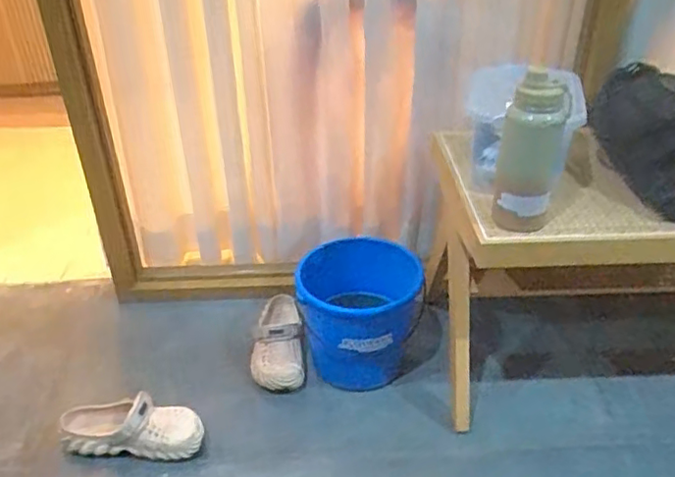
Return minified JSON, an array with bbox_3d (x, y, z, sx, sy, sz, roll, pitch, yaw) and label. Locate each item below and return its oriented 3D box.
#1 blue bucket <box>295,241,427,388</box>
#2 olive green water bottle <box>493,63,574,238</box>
[{"bbox_3d":[0.051,0.168,1.312,0.260,0.250,0.243,-2,35,1],"label":"blue bucket"},{"bbox_3d":[0.301,-0.134,0.953,0.094,0.245,0.084,10,35,16],"label":"olive green water bottle"}]

